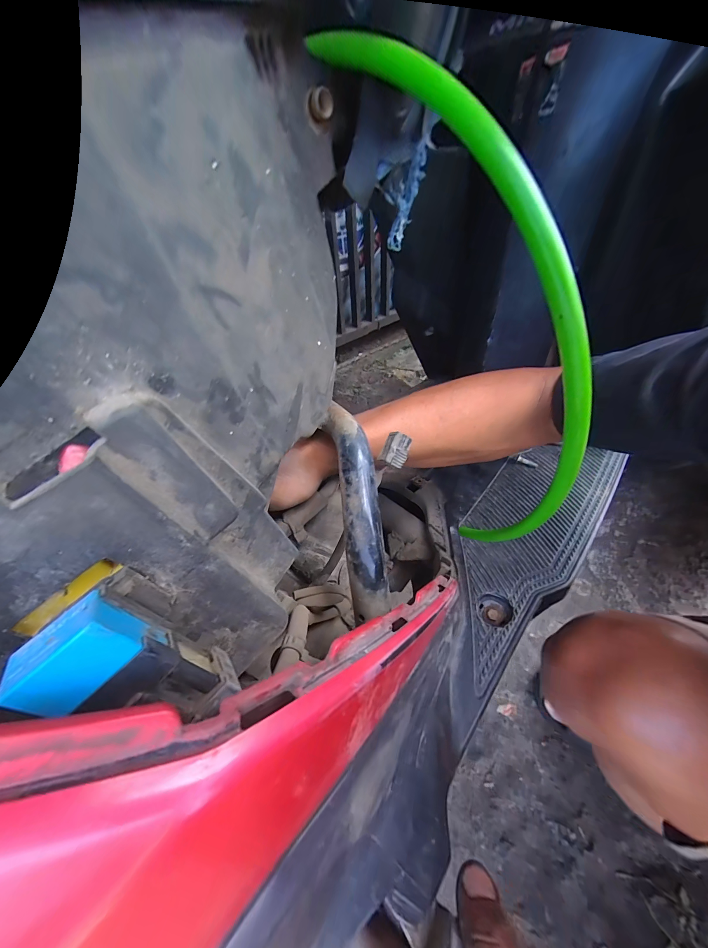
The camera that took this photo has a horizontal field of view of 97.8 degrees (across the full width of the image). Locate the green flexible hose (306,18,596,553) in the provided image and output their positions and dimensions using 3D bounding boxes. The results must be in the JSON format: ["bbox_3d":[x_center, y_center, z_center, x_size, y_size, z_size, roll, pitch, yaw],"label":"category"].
[{"bbox_3d":[0.074,-0.057,0.178,0.022,0.321,0.107,-40,32,-25],"label":"green flexible hose"}]

